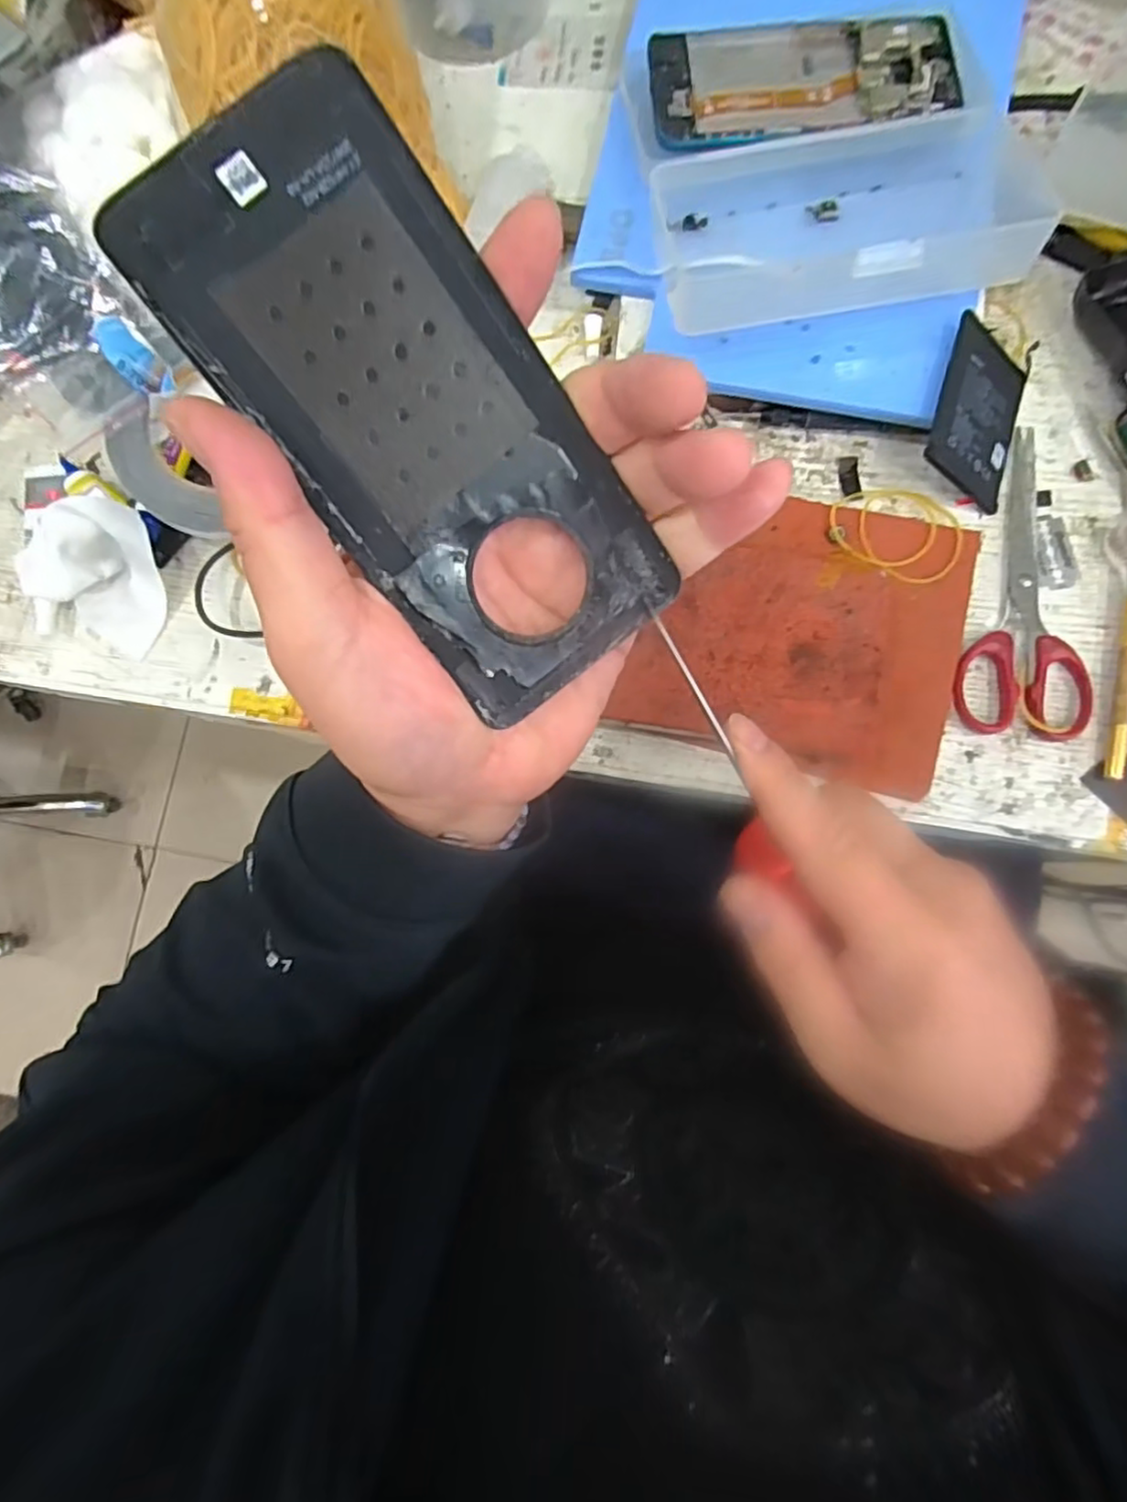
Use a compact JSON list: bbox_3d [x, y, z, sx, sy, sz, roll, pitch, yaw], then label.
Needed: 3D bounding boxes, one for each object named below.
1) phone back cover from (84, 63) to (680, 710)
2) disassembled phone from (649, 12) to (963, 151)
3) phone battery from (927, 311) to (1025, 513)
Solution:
[{"bbox_3d":[-0.036,-0.086,0.178,0.071,0.006,0.155,-37,108,2],"label":"phone back cover"},{"bbox_3d":[0.128,-0.366,0.358,0.159,0.015,0.073,-7,81,2],"label":"disassembled phone"},{"bbox_3d":[0.222,-0.180,0.355,0.063,0.006,0.083,22,83,-27],"label":"phone battery"}]

